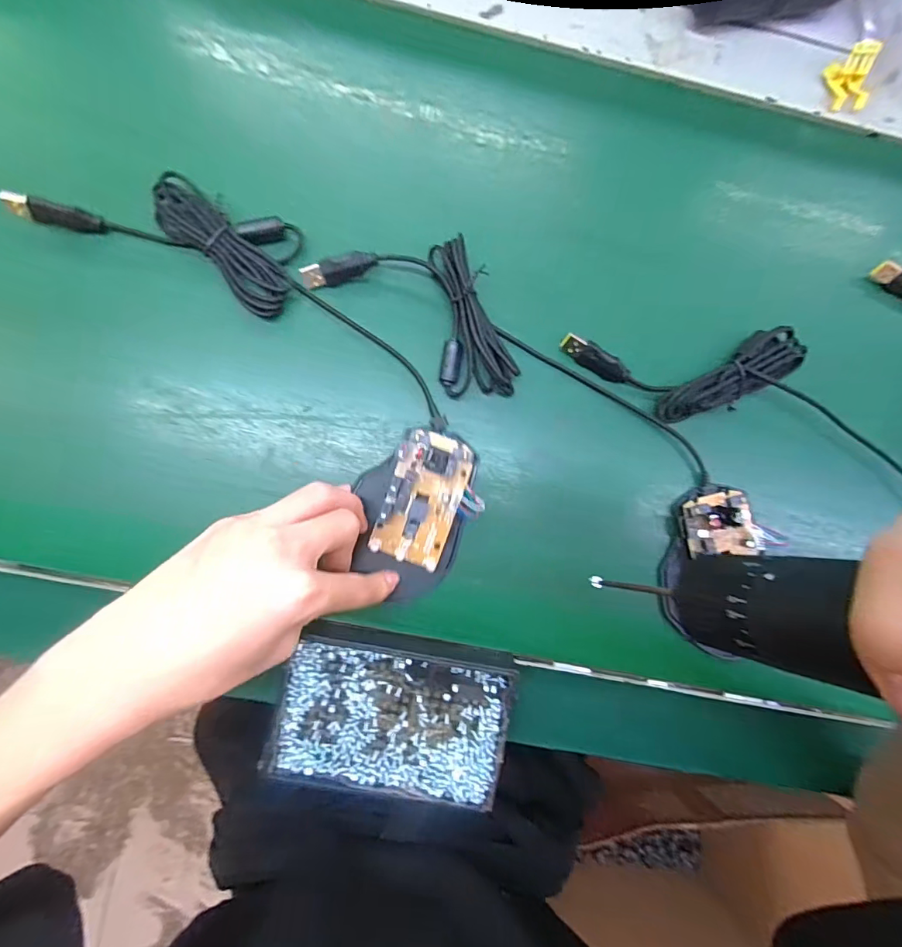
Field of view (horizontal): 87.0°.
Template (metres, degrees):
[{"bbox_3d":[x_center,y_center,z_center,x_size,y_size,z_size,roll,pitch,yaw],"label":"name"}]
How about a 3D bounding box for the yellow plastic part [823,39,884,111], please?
[{"bbox_3d":[0.280,-0.275,0.328,0.024,0.026,0.034,-24,92,-3],"label":"yellow plastic part"}]

